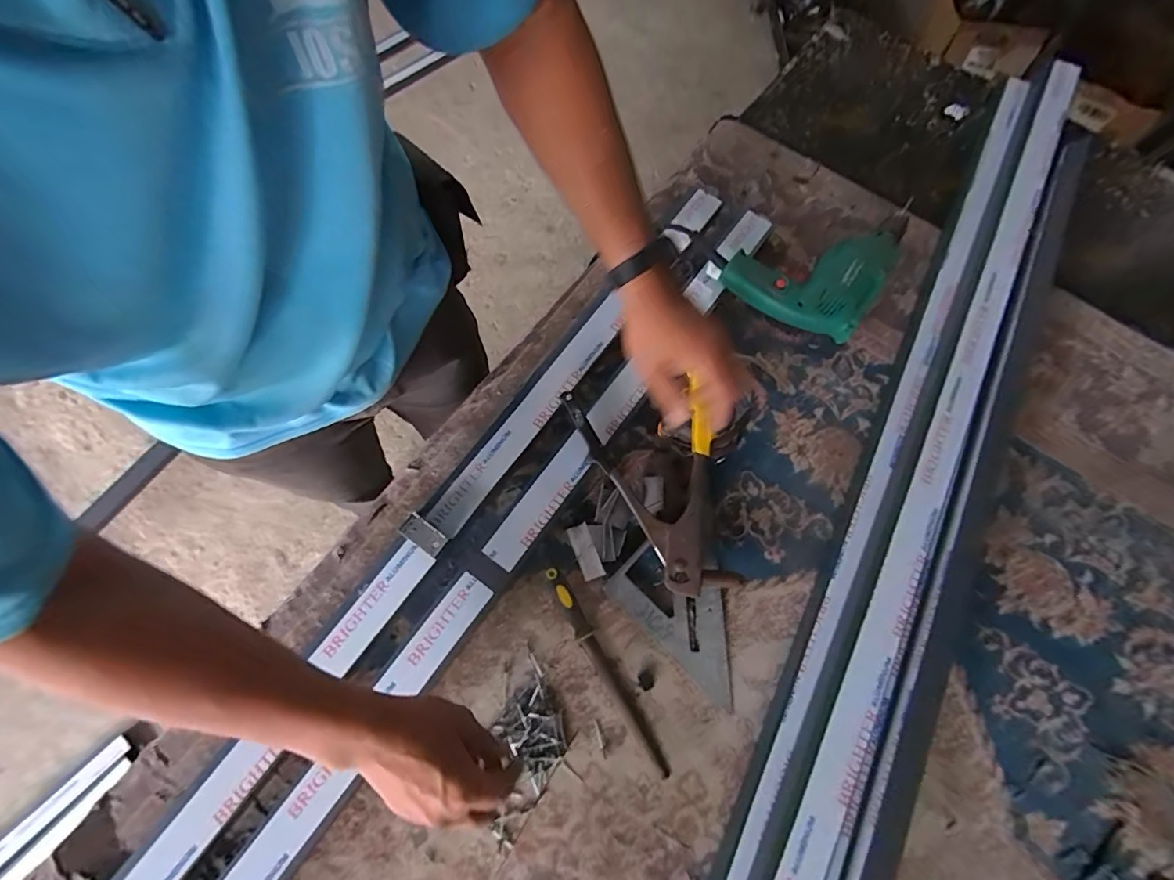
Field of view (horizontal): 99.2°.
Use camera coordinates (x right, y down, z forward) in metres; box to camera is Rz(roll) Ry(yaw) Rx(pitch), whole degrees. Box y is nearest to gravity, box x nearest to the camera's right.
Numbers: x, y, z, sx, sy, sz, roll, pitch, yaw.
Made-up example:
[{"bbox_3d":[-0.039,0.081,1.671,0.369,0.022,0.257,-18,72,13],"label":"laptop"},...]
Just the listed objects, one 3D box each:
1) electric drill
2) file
[{"bbox_3d":[0.312,-0.195,0.635,0.271,0.061,0.152,-17,74,-7],"label":"electric drill"},{"bbox_3d":[0.018,0.235,0.512,0.020,0.019,0.223,-30,76,-10],"label":"file"}]

